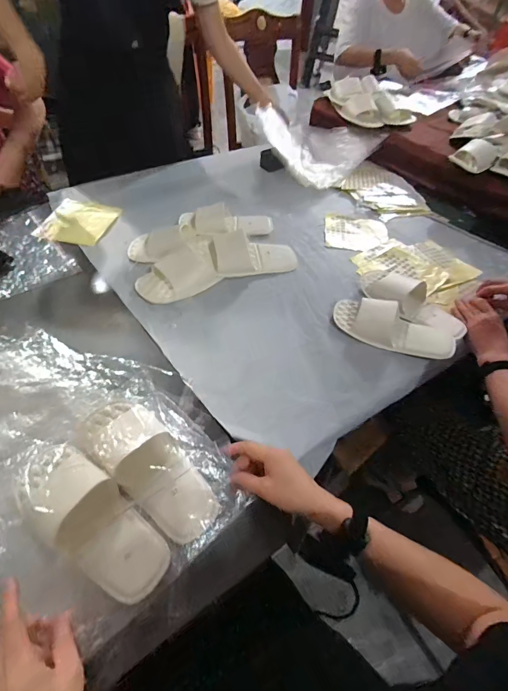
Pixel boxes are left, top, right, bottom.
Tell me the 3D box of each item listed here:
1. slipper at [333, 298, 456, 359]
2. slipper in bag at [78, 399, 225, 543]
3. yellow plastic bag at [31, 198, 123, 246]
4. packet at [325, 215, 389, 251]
[{"bbox_3d":[0.280,-0.039,0.715,0.239,0.050,0.097,20,51,11],"label":"slipper"},{"bbox_3d":[-0.149,0.159,0.502,0.240,0.057,0.091,34,55,22],"label":"slipper in bag"},{"bbox_3d":[-0.437,-0.317,0.894,0.147,0.038,0.182,11,50,4],"label":"yellow plastic bag"},{"bbox_3d":[0.276,-0.303,0.964,0.166,0.019,0.145,9,50,2],"label":"packet"}]

